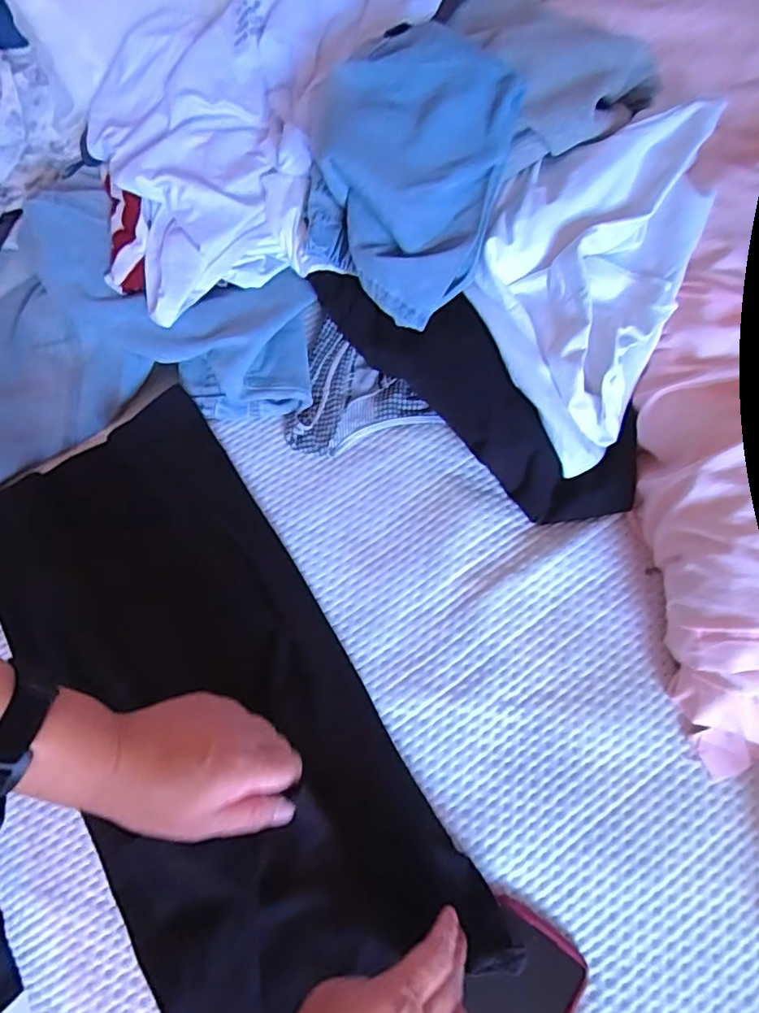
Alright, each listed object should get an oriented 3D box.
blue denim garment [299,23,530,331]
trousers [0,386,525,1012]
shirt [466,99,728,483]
[{"bbox_3d":[0.011,-0.293,0.510,0.186,0.109,0.238,16,71,8],"label":"blue denim garment"},{"bbox_3d":[-0.154,0.158,0.489,0.246,0.028,0.544,-33,69,-9],"label":"trousers"},{"bbox_3d":[0.179,-0.218,0.515,0.168,0.088,0.345,19,72,9],"label":"shirt"}]

